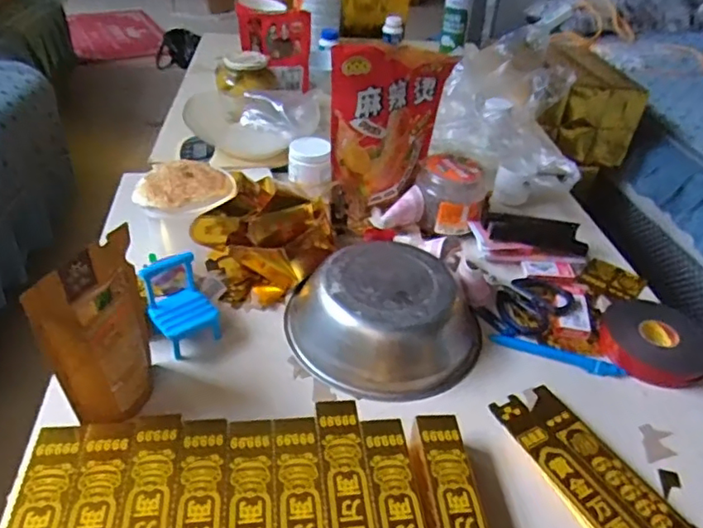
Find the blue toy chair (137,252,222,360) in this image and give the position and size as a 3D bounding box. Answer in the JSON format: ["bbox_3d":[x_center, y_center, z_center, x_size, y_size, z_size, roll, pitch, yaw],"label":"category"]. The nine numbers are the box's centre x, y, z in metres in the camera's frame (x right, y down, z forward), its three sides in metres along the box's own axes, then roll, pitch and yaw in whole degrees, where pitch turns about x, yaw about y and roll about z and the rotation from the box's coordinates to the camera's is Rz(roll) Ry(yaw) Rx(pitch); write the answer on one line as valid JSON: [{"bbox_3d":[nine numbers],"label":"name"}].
[{"bbox_3d":[-0.204,0.050,0.685,0.072,0.096,0.072,-29,48,-35],"label":"blue toy chair"}]

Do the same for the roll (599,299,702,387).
[{"bbox_3d":[0.392,0.097,0.747,0.134,0.032,0.129,3,38,-2],"label":"roll"}]

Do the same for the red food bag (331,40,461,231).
[{"bbox_3d":[0.061,-0.201,0.881,0.186,0.265,0.037,-18,37,-22],"label":"red food bag"}]

